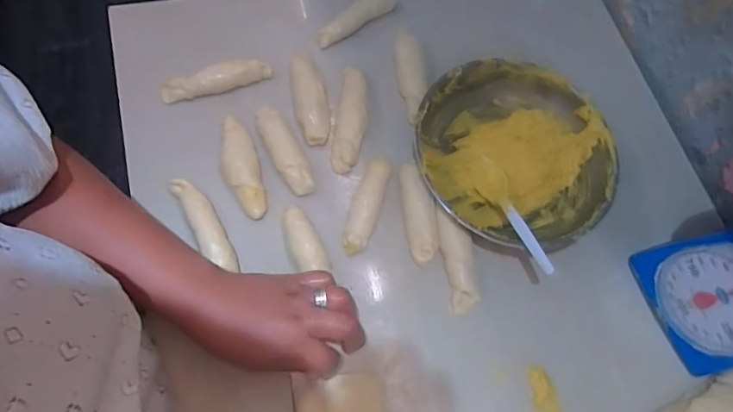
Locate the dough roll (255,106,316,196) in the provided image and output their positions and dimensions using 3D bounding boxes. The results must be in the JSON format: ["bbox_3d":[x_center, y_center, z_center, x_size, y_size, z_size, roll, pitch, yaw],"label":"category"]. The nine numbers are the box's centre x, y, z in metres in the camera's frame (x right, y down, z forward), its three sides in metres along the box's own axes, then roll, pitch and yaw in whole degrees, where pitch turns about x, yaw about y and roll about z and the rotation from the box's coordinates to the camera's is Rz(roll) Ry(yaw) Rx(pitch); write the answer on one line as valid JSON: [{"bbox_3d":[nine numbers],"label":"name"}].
[{"bbox_3d":[-0.084,-0.058,0.489,0.030,0.018,0.105,-25,73,-13],"label":"dough roll"}]

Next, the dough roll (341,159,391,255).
[{"bbox_3d":[0.000,-0.002,0.475,0.025,0.031,0.097,17,69,2],"label":"dough roll"}]

